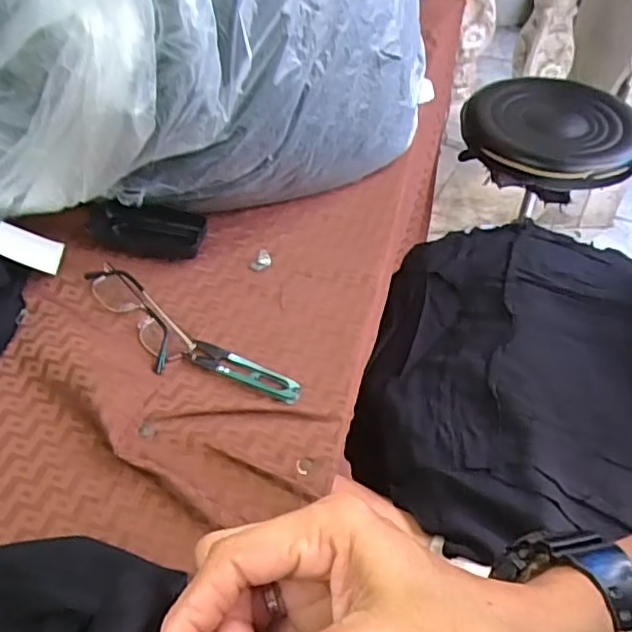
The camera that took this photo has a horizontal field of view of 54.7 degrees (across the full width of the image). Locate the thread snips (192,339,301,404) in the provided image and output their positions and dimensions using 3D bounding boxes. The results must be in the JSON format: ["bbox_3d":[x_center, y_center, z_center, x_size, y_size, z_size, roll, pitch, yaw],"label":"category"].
[{"bbox_3d":[-0.057,0.043,0.490,0.100,0.008,0.026,20,48,19],"label":"thread snips"}]

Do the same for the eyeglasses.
[{"bbox_3d":[-0.152,-0.005,0.523,0.037,0.022,0.122,-29,52,-27],"label":"eyeglasses"}]

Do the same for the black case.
[{"bbox_3d":[-0.164,-0.085,0.597,0.112,0.033,0.043,6,45,5],"label":"black case"}]

